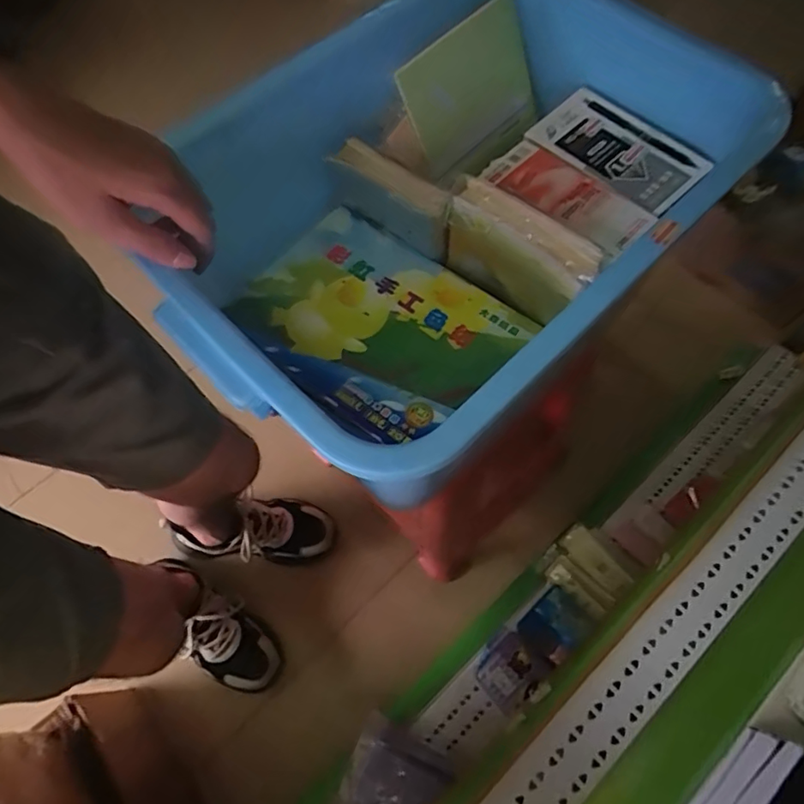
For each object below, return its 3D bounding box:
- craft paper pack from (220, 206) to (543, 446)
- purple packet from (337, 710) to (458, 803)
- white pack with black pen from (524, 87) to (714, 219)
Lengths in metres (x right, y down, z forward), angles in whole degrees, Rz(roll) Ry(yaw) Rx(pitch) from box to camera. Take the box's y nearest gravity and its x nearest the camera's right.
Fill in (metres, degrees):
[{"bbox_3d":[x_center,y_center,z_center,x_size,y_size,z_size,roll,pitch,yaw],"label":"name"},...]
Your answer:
[{"bbox_3d":[-0.030,-0.076,0.528,0.250,0.022,0.188,36,72,16],"label":"craft paper pack"},{"bbox_3d":[-0.010,0.470,0.679,0.120,0.058,0.109,27,70,13],"label":"purple packet"},{"bbox_3d":[0.195,-0.230,0.498,0.081,0.017,0.158,-38,63,-11],"label":"white pack with black pen"}]

